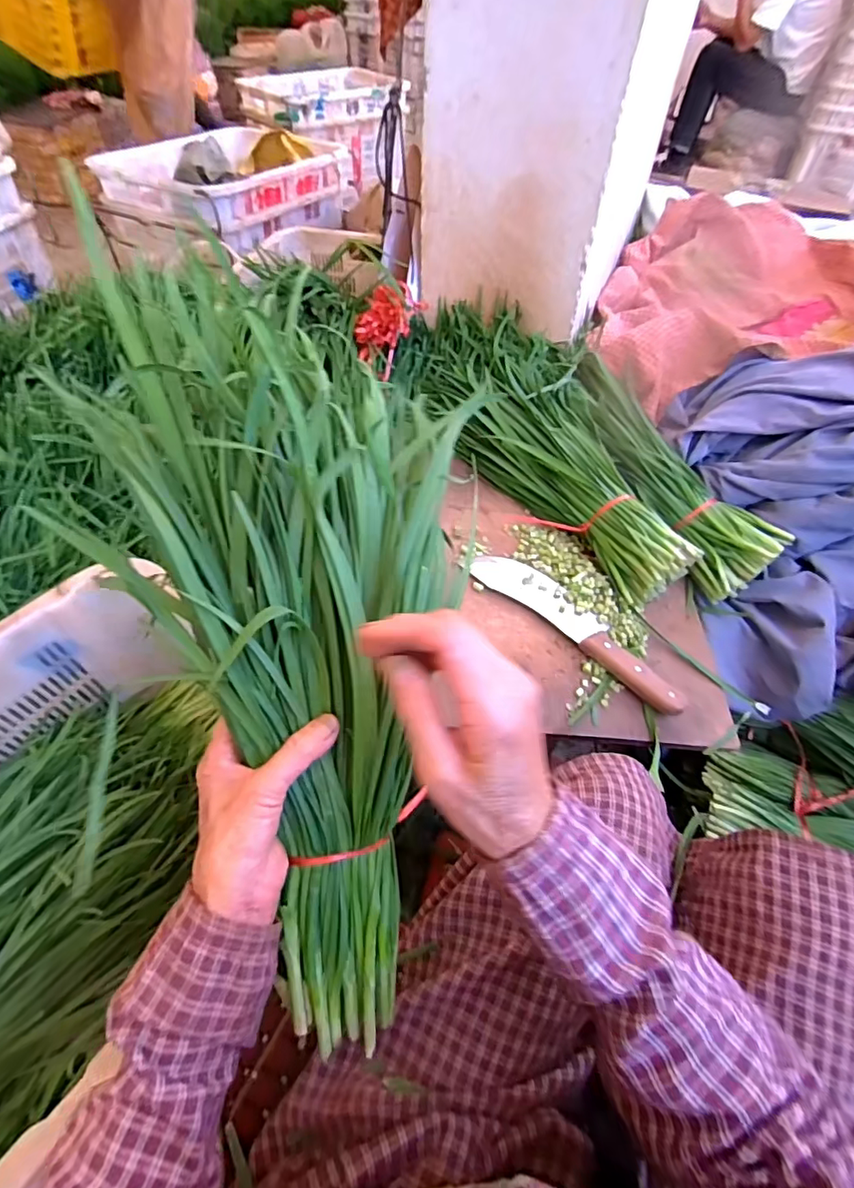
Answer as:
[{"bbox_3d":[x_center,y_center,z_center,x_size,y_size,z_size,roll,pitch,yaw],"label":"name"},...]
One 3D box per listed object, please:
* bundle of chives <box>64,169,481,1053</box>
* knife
[{"bbox_3d":[-0.060,0.033,0.348,0.212,0.106,0.492,-10,94,-9],"label":"bundle of chives"},{"bbox_3d":[0.171,0.032,0.610,0.281,0.017,0.056,38,60,24],"label":"knife"}]

